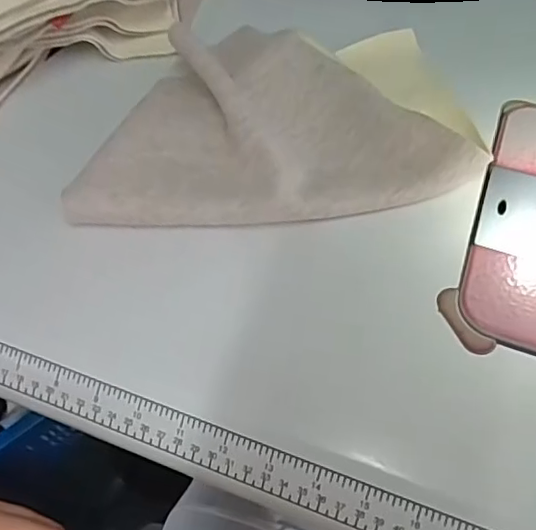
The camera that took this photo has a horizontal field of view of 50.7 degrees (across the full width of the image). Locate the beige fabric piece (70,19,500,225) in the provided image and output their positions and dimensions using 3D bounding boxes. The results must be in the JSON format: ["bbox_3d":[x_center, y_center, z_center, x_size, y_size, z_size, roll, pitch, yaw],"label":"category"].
[{"bbox_3d":[0.006,-0.097,0.363,0.241,0.037,0.149,-4,59,1],"label":"beige fabric piece"}]

